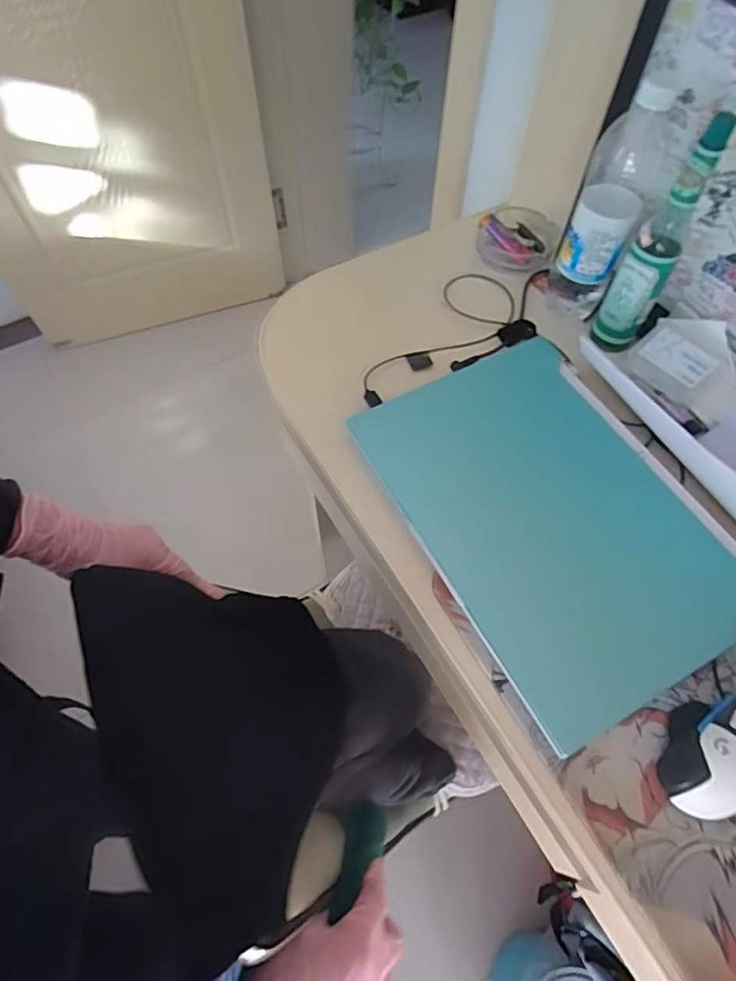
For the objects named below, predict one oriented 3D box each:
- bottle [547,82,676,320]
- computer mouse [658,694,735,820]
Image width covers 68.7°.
[{"bbox_3d":[0.254,-0.294,0.579,0.065,0.225,0.080,22,63,12],"label":"bottle"},{"bbox_3d":[0.276,0.191,0.406,0.122,0.039,0.071,-28,64,-15],"label":"computer mouse"}]

